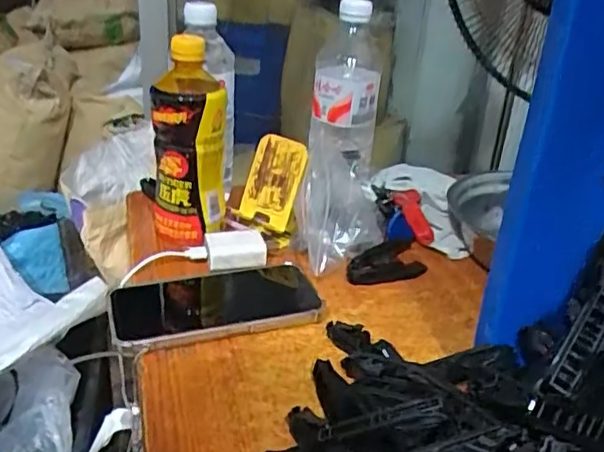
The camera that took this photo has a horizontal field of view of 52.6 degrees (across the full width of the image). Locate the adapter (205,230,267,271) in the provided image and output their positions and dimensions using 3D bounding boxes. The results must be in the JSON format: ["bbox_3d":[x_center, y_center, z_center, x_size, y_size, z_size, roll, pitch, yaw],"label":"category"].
[{"bbox_3d":[-0.062,0.022,0.573,0.054,0.021,0.047,-3,27,-11],"label":"adapter"}]

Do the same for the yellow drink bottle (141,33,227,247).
[{"bbox_3d":[-0.112,-0.082,0.581,0.073,0.186,0.080,-3,27,-11],"label":"yellow drink bottle"}]

